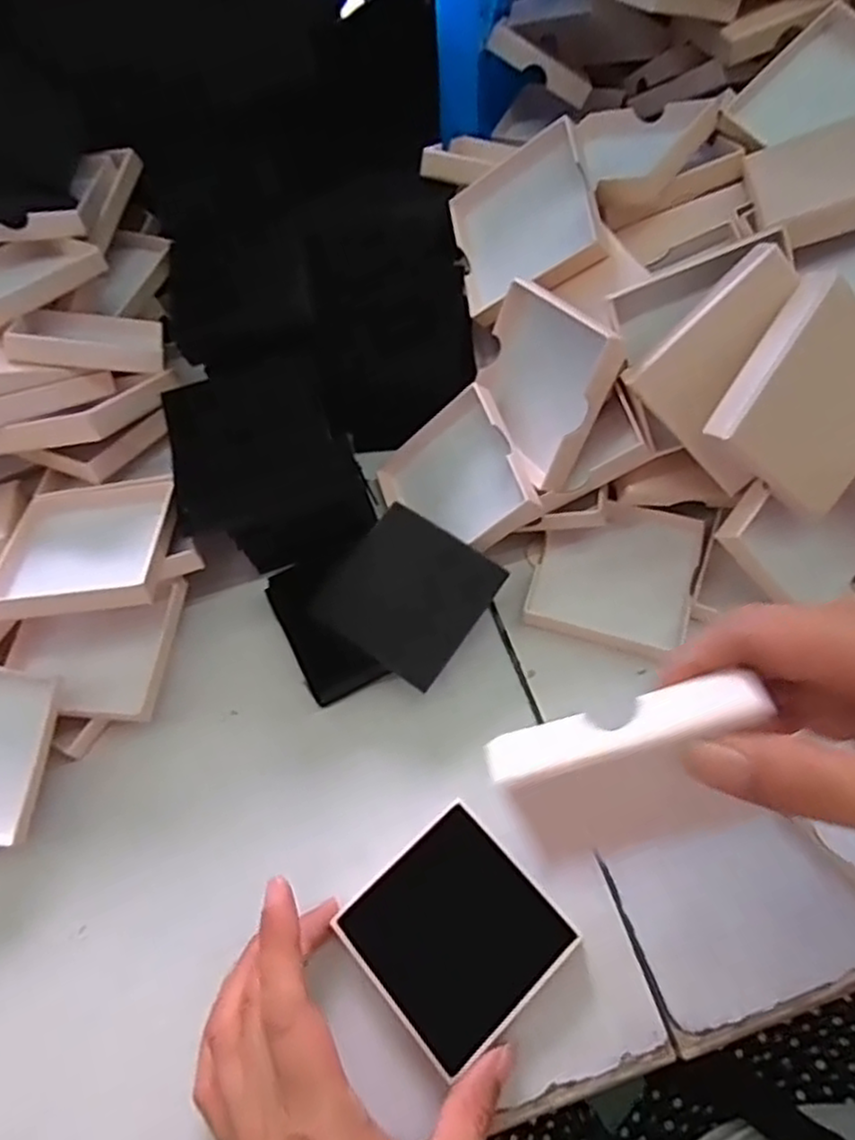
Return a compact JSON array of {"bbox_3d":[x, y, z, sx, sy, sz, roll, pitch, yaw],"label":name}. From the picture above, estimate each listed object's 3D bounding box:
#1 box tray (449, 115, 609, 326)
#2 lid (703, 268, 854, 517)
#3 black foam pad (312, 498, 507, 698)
[{"bbox_3d":[0.053,-0.186,0.384,0.080,0.019,0.085,-19,79,37],"label":"box tray"},{"bbox_3d":[0.170,-0.073,0.308,0.076,0.082,0.017,-55,28,12],"label":"lid"},{"bbox_3d":[-0.009,0.010,0.342,0.070,0.015,0.070,36,73,8],"label":"black foam pad"}]

